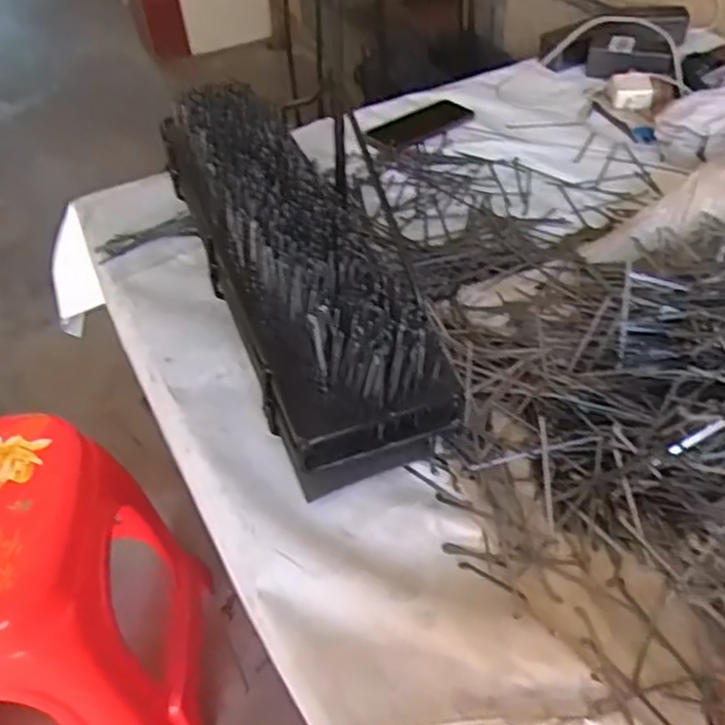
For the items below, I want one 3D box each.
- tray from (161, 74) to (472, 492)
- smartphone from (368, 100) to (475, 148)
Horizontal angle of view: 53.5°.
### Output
[{"bbox_3d":[-0.083,-0.118,0.746,0.149,0.118,0.513,-20,47,-14],"label":"tray"},{"bbox_3d":[0.083,-0.351,1.051,0.166,0.015,0.068,-29,50,-22],"label":"smartphone"}]

